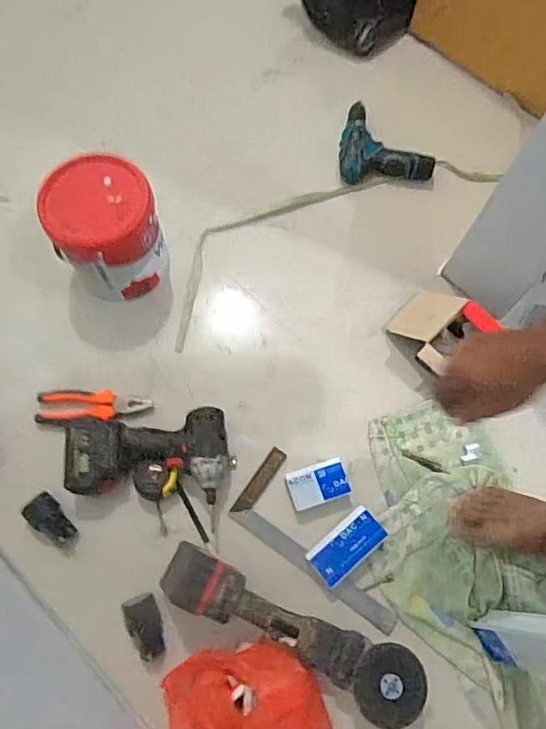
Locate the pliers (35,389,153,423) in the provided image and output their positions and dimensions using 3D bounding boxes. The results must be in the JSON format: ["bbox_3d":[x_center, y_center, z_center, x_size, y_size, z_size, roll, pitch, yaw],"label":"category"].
[{"bbox_3d":[-0.303,0.068,0.871,0.185,0.022,0.051,-2,71,-3],"label":"pliers"}]

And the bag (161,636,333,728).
[{"bbox_3d":[-0.027,0.505,0.704,0.206,0.065,0.217,-13,72,-7],"label":"bag"}]

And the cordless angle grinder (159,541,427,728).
[{"bbox_3d":[0.025,0.372,0.731,0.389,0.103,0.099,28,72,8],"label":"cordless angle grinder"}]

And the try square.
[{"bbox_3d":[0.086,0.272,0.814,0.301,0.017,0.132,35,73,10],"label":"try square"}]

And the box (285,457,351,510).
[{"bbox_3d":[0.073,0.193,0.835,0.096,0.029,0.061,-15,72,-7],"label":"box"}]

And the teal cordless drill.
[{"bbox_3d":[0.231,-0.459,1.065,0.194,0.049,0.171,-1,71,-2],"label":"teal cordless drill"}]

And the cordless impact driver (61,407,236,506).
[{"bbox_3d":[-0.192,0.139,0.820,0.245,0.080,0.138,4,70,-1],"label":"cordless impact driver"}]

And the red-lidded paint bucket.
[{"bbox_3d":[-0.278,-0.226,0.873,0.163,0.217,0.158,1,70,-2],"label":"red-lidded paint bucket"}]

